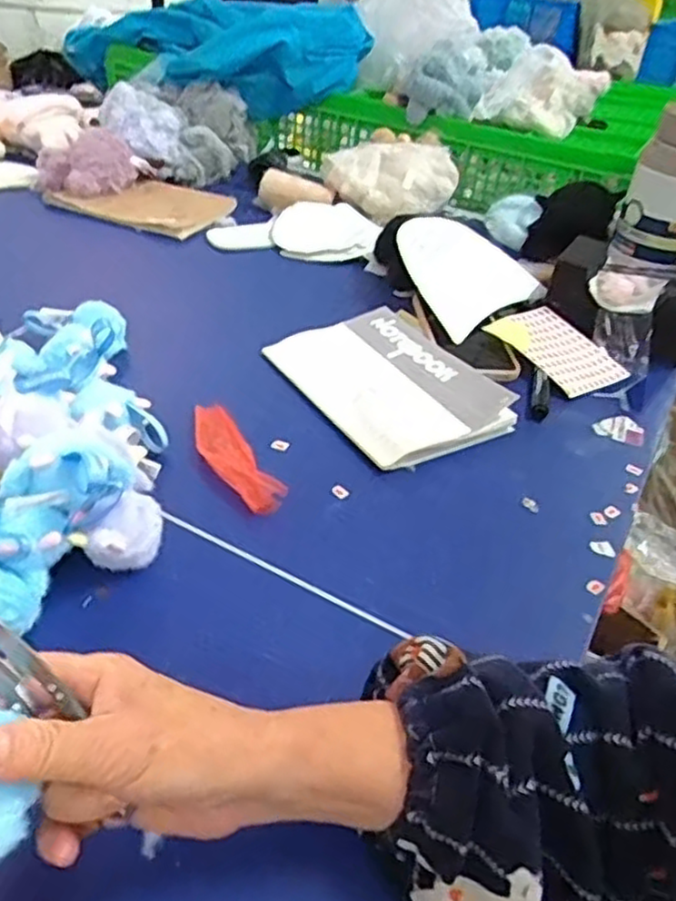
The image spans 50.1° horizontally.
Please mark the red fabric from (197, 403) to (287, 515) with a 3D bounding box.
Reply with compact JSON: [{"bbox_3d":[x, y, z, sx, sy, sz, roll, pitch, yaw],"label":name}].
[{"bbox_3d":[-0.082,0.001,0.556,0.039,0.009,0.139,-15,42,-25],"label":"red fabric"}]

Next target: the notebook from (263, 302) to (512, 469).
[{"bbox_3d":[0.046,-0.063,0.655,0.146,0.027,0.202,-19,44,-29],"label":"notebook"}]

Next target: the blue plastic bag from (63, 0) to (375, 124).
[{"bbox_3d":[-0.234,-0.704,1.249,0.262,0.156,0.560,-27,49,-36],"label":"blue plastic bag"}]

